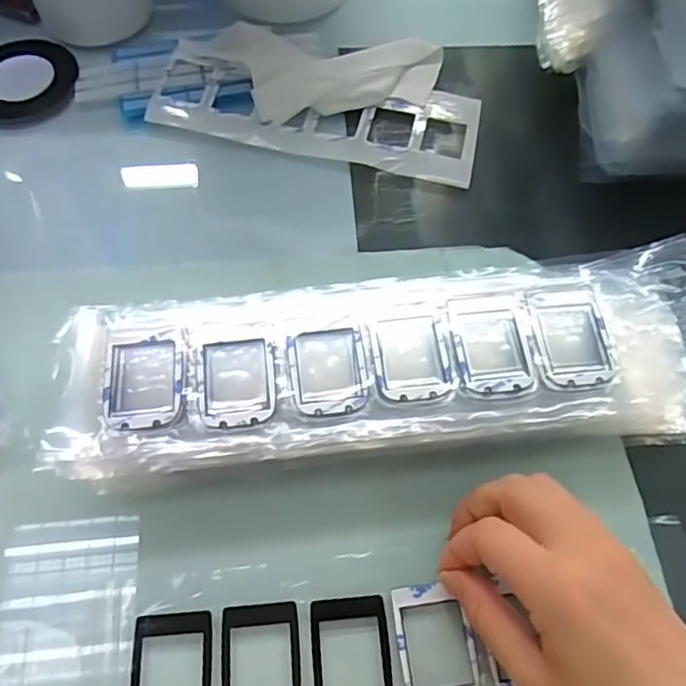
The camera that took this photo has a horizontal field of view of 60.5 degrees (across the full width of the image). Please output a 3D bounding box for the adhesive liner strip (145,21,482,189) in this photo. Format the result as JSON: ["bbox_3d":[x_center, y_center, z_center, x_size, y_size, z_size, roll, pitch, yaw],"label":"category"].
[{"bbox_3d":[-0.014,-0.190,0.427,0.230,0.015,0.122,13,64,6],"label":"adhesive liner strip"}]

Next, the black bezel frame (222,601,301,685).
[{"bbox_3d":[-0.038,0.148,0.270,0.035,0.004,0.051,-5,64,-2],"label":"black bezel frame"}]

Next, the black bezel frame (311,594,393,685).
[{"bbox_3d":[0.004,0.146,0.273,0.035,0.004,0.051,-5,64,-3],"label":"black bezel frame"}]

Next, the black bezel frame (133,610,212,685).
[{"bbox_3d":[-0.078,0.151,0.268,0.035,0.004,0.051,-3,66,-5],"label":"black bezel frame"}]

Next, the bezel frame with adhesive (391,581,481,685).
[{"bbox_3d":[0.044,0.140,0.275,0.036,0.006,0.051,-9,64,-5],"label":"bezel frame with adhesive"}]

